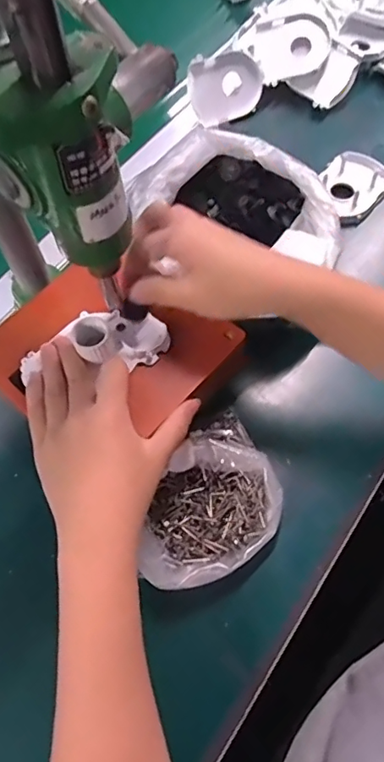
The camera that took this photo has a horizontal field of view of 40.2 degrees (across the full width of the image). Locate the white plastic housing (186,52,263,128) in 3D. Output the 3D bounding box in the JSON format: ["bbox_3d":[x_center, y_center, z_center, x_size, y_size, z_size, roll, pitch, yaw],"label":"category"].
[{"bbox_3d":[0.037,-0.334,0.599,0.084,0.067,0.015,-20,28,-5],"label":"white plastic housing"}]

